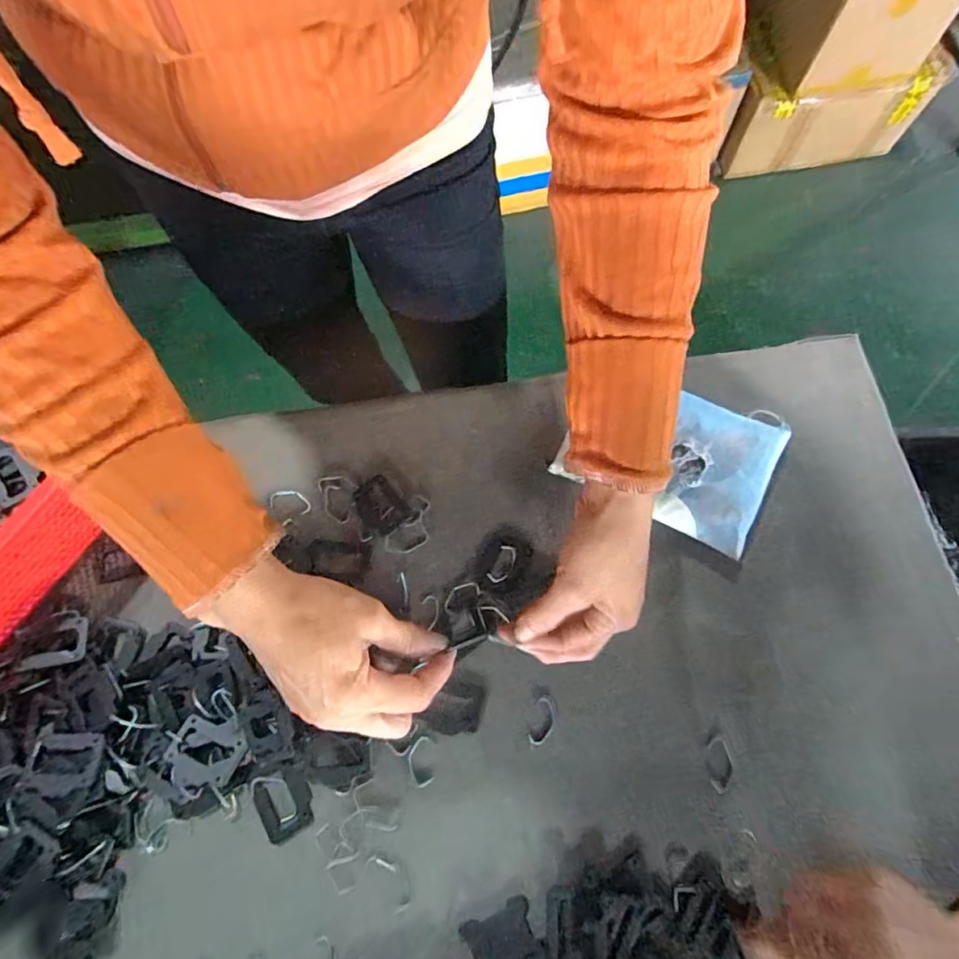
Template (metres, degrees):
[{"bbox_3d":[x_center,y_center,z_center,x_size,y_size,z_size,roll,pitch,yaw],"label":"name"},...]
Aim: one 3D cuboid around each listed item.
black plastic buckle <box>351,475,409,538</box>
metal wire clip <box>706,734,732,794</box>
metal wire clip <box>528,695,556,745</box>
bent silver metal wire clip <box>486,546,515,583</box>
[{"bbox_3d":[-0.087,0.023,0.447,0.035,0.005,0.050,-34,75,-8],"label":"black plastic buckle"},{"bbox_3d":[0.177,0.208,0.379,0.017,0.004,0.038,0,73,2],"label":"metal wire clip"},{"bbox_3d":[0.049,0.184,0.394,0.018,0.007,0.036,14,74,6],"label":"metal wire clip"},{"bbox_3d":[0.019,0.069,0.425,0.016,0.004,0.033,27,75,9],"label":"bent silver metal wire clip"}]

